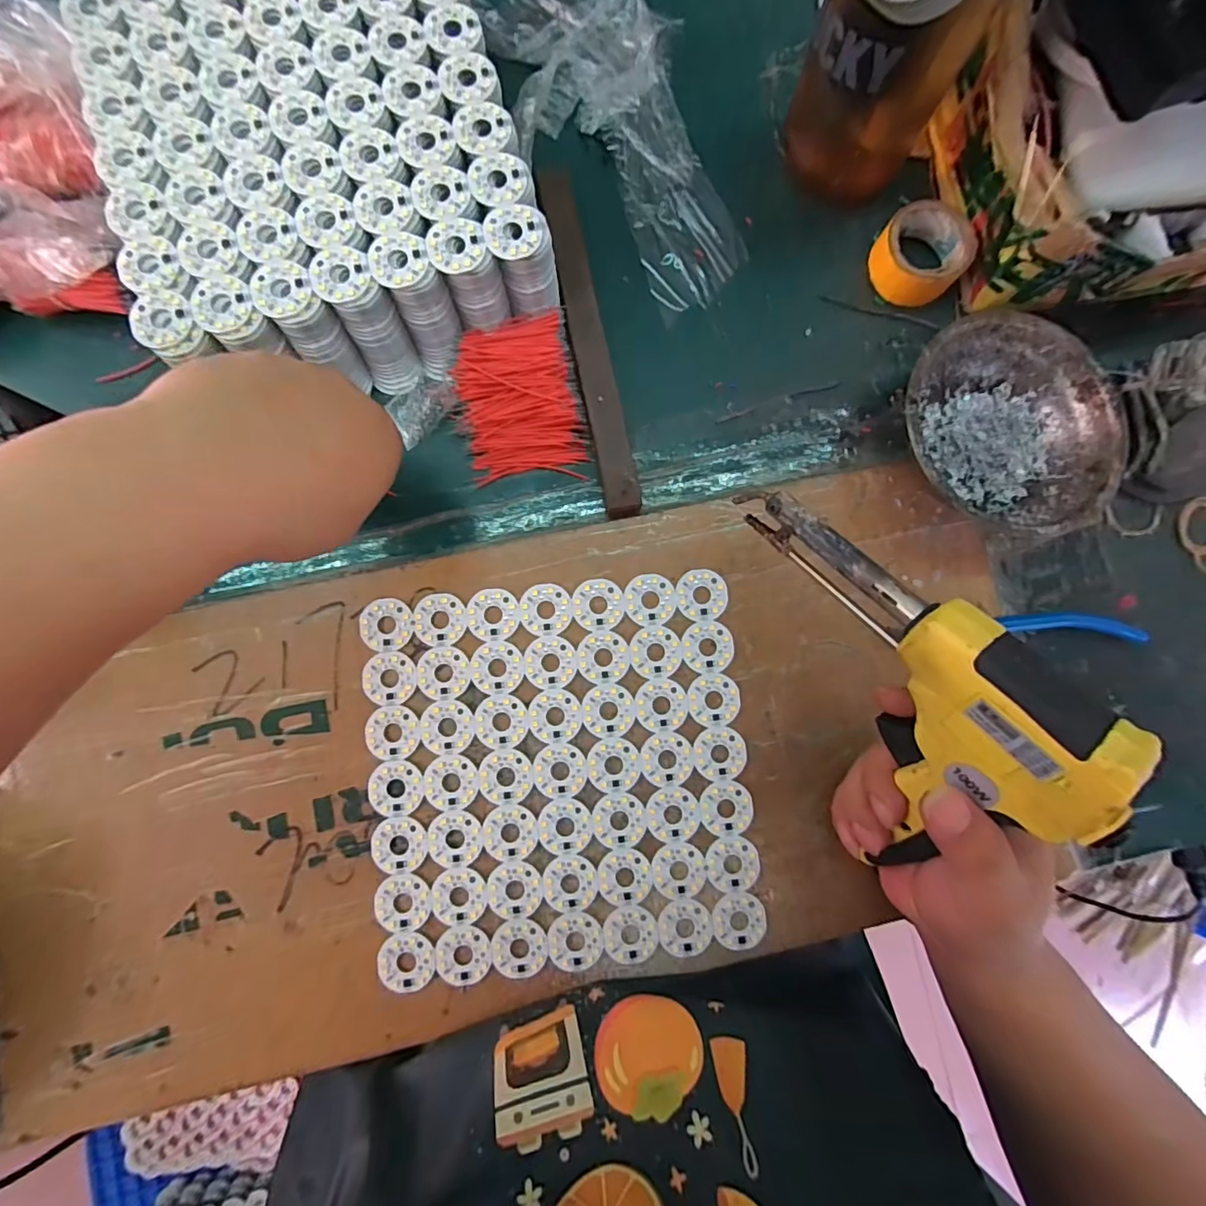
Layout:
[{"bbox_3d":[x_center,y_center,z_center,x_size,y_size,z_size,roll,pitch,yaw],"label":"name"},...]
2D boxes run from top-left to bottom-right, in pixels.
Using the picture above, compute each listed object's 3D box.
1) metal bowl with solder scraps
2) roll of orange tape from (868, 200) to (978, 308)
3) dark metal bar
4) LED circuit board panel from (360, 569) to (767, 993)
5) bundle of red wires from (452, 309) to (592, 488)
[{"bbox_3d":[0.230,-0.099,0.308,0.124,0.045,0.120,0,84,-1],"label":"metal bowl with solder scraps"},{"bbox_3d":[0.199,-0.219,0.328,0.057,0.025,0.055,0,84,-1],"label":"roll of orange tape"},{"bbox_3d":[-0.009,-0.162,0.321,0.020,0.015,0.220,-11,85,-2],"label":"dark metal bar"},{"bbox_3d":[-0.024,0.095,0.300,0.209,0.004,0.206,-5,84,-2],"label":"LED circuit board panel"},{"bbox_3d":[-0.050,-0.122,0.315,0.067,0.019,0.091,-10,85,-2],"label":"bundle of red wires"}]

